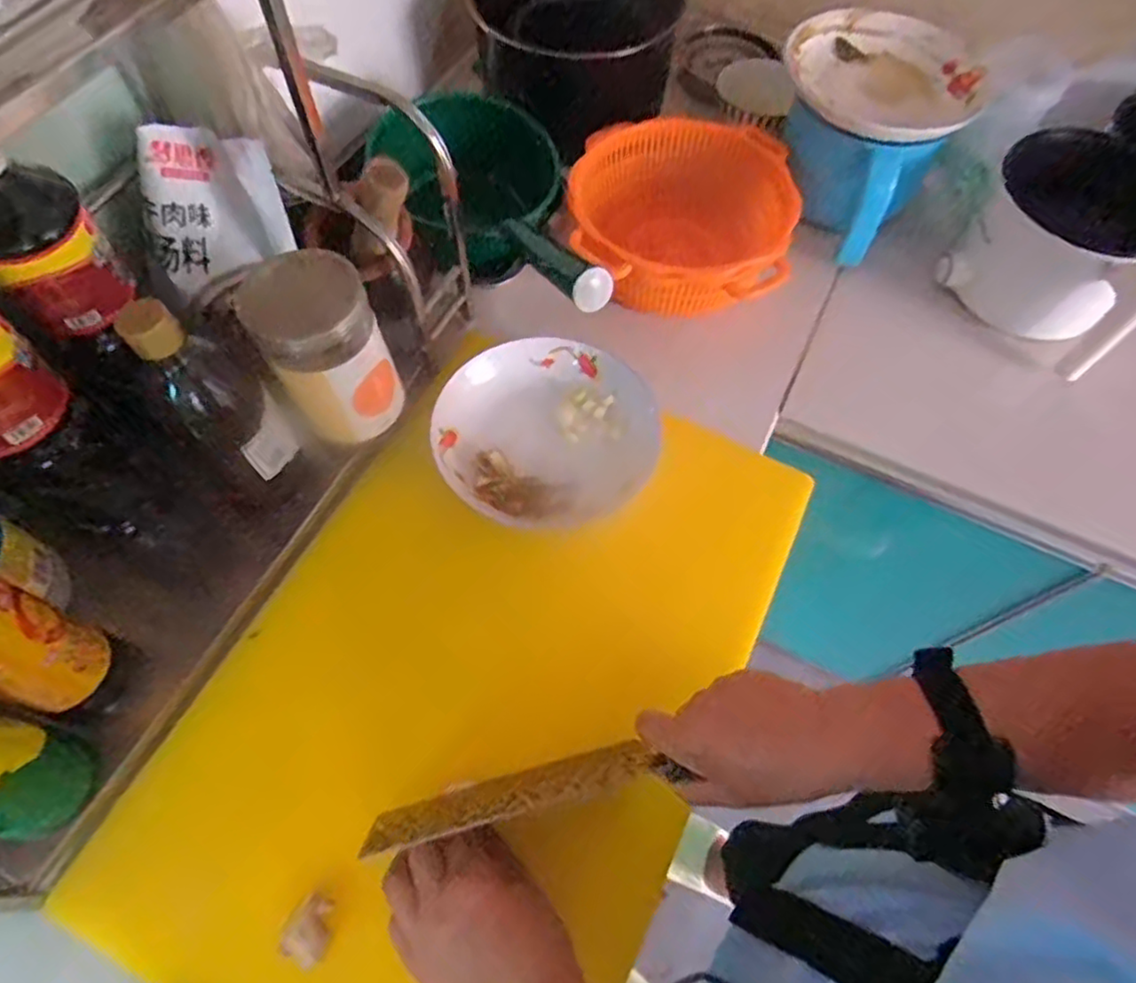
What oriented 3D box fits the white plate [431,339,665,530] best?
[{"bbox_3d":[-0.017,-0.051,0.599,0.182,0.039,0.183,1,63,-2],"label":"white plate"}]

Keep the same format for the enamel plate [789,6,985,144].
[{"bbox_3d":[0.328,-0.426,0.695,0.177,0.040,0.186,1,63,-2],"label":"enamel plate"}]

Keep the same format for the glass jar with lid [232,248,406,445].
[{"bbox_3d":[-0.179,-0.103,0.516,0.082,0.117,0.090,1,63,-2],"label":"glass jar with lid"}]

